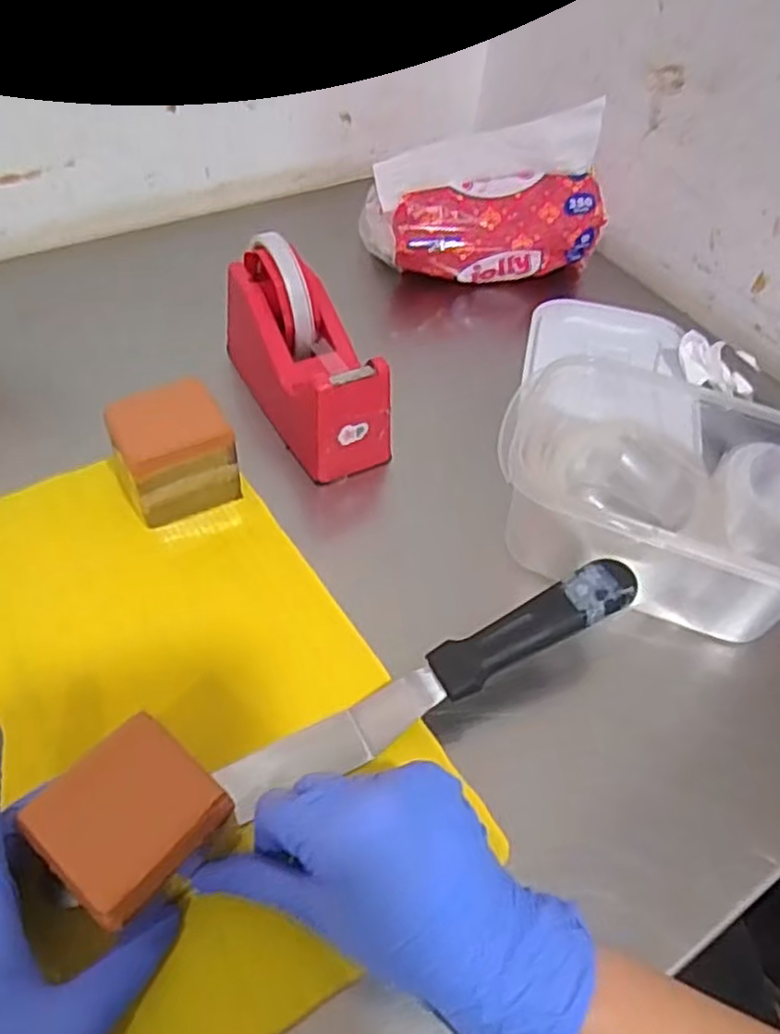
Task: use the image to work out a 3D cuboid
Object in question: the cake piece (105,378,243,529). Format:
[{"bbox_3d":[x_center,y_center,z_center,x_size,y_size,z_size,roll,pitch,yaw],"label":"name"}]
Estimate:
[{"bbox_3d":[-0.131,-0.039,0.446,0.065,0.056,0.059,-20,56,-20],"label":"cake piece"}]

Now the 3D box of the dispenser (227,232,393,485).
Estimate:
[{"bbox_3d":[-0.055,-0.111,0.492,0.068,0.094,0.150,-20,56,-20],"label":"dispenser"}]

